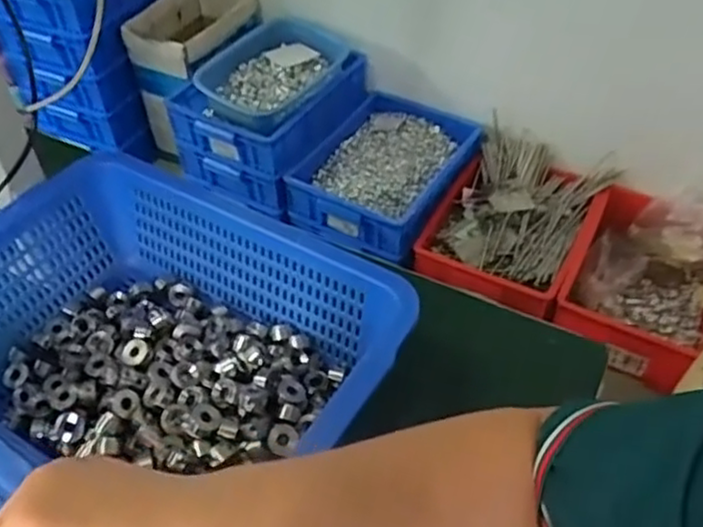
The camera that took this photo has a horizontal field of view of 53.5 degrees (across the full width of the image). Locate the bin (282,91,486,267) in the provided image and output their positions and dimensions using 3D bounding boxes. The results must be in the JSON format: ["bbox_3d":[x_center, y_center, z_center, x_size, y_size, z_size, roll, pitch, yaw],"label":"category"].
[{"bbox_3d":[0.096,-0.236,1.678,0.334,0.139,0.461,24,51,22],"label":"bin"}]

